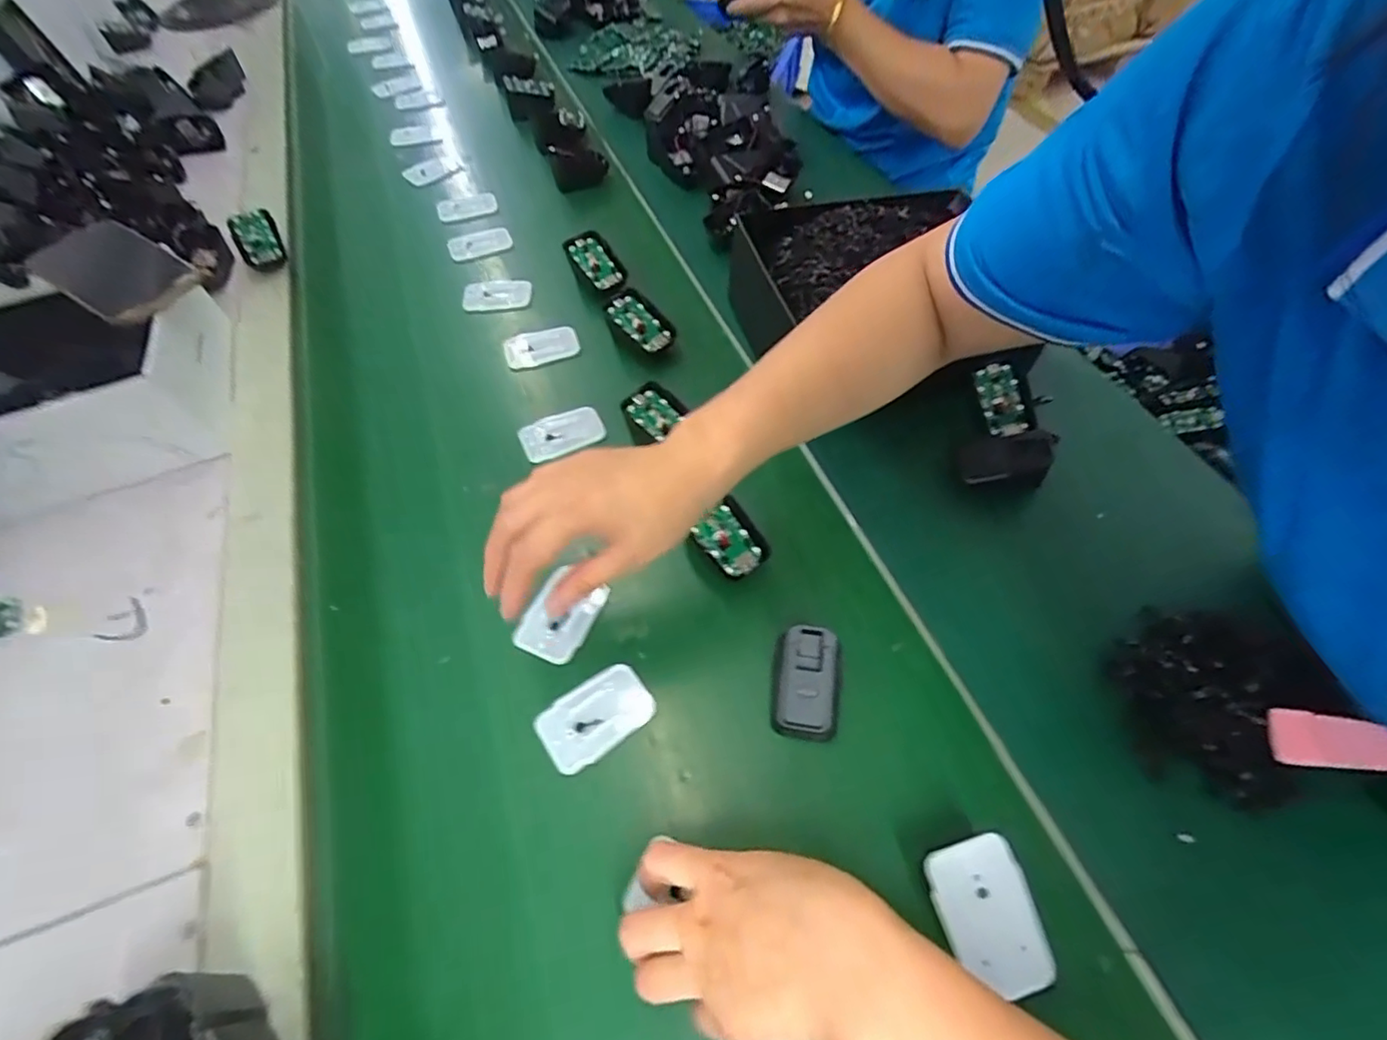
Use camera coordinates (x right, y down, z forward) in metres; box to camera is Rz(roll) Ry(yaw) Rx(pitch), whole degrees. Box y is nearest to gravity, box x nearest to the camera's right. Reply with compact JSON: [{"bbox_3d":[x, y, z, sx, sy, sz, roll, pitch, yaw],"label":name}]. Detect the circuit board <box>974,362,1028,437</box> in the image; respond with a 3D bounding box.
[{"bbox_3d":[0.255,-0.099,0.493,0.031,0.005,0.059,-13,86,7],"label":"circuit board"}]

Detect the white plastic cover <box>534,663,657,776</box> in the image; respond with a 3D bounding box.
[{"bbox_3d":[-0.063,0.126,0.383,0.071,0.006,0.047,-32,62,-18],"label":"white plastic cover"}]

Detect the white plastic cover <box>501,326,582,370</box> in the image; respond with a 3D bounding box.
[{"bbox_3d":[-0.149,-0.172,0.581,0.070,0.006,0.043,-16,58,-9],"label":"white plastic cover"}]

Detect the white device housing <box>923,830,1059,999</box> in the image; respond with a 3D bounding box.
[{"bbox_3d":[0.146,0.195,0.293,0.048,0.014,0.065,-15,57,-8],"label":"white device housing"}]

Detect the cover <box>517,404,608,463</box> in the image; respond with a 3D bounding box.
[{"bbox_3d":[-0.114,-0.075,0.519,0.071,0.008,0.041,-21,65,-13],"label":"cover"}]

